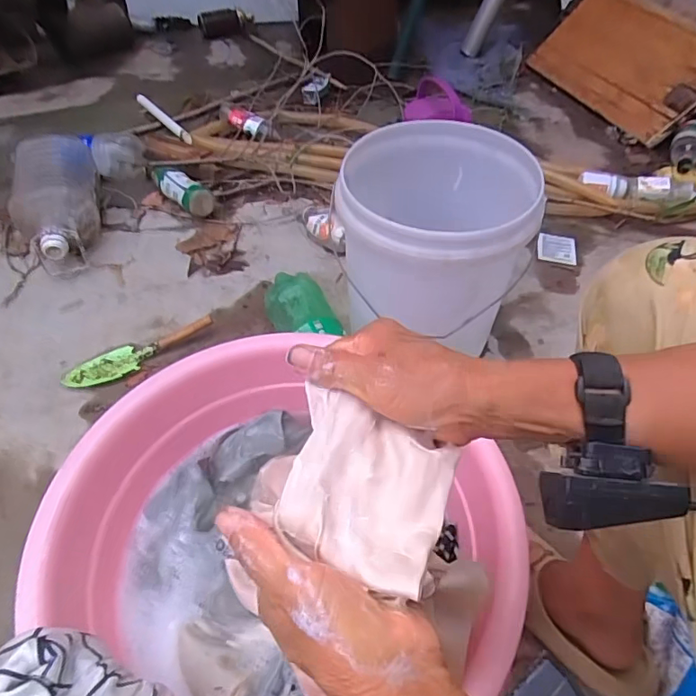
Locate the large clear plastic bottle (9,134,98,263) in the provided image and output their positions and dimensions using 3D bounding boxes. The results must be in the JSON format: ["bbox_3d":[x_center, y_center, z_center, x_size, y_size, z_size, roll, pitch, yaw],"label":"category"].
[{"bbox_3d":[-0.619,-0.311,1.063,0.167,0.164,0.334,-16,51,-13],"label":"large clear plastic bottle"}]

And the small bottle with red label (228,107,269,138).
[{"bbox_3d":[-0.268,-0.607,1.347,0.119,0.048,0.055,27,55,22],"label":"small bottle with red label"}]

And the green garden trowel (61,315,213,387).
[{"bbox_3d":[-0.372,-0.001,0.894,0.264,0.034,0.071,-27,56,-21],"label":"green garden trowel"}]

